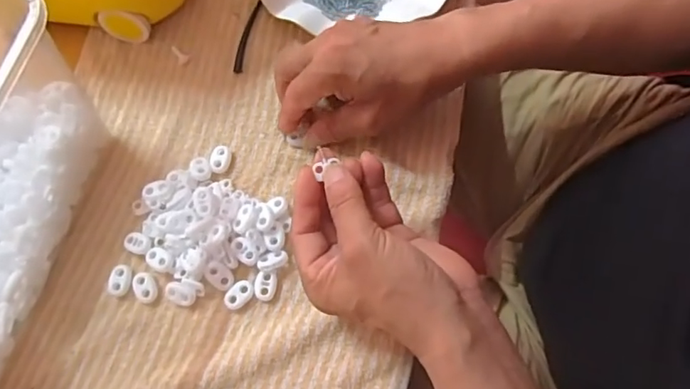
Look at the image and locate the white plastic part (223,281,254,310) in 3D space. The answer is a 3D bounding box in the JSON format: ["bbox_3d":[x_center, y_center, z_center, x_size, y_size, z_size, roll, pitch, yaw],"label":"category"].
[{"bbox_3d":[-0.075,0.071,0.362,0.023,0.005,0.015,-41,74,-12],"label":"white plastic part"}]

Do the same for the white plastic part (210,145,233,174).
[{"bbox_3d":[-0.095,-0.027,0.393,0.014,0.005,0.022,13,71,7],"label":"white plastic part"}]

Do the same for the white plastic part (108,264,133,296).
[{"bbox_3d":[-0.161,0.060,0.367,0.015,0.004,0.022,-1,70,2],"label":"white plastic part"}]

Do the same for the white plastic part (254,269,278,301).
[{"bbox_3d":[-0.056,0.064,0.362,0.016,0.006,0.020,-3,70,1],"label":"white plastic part"}]

